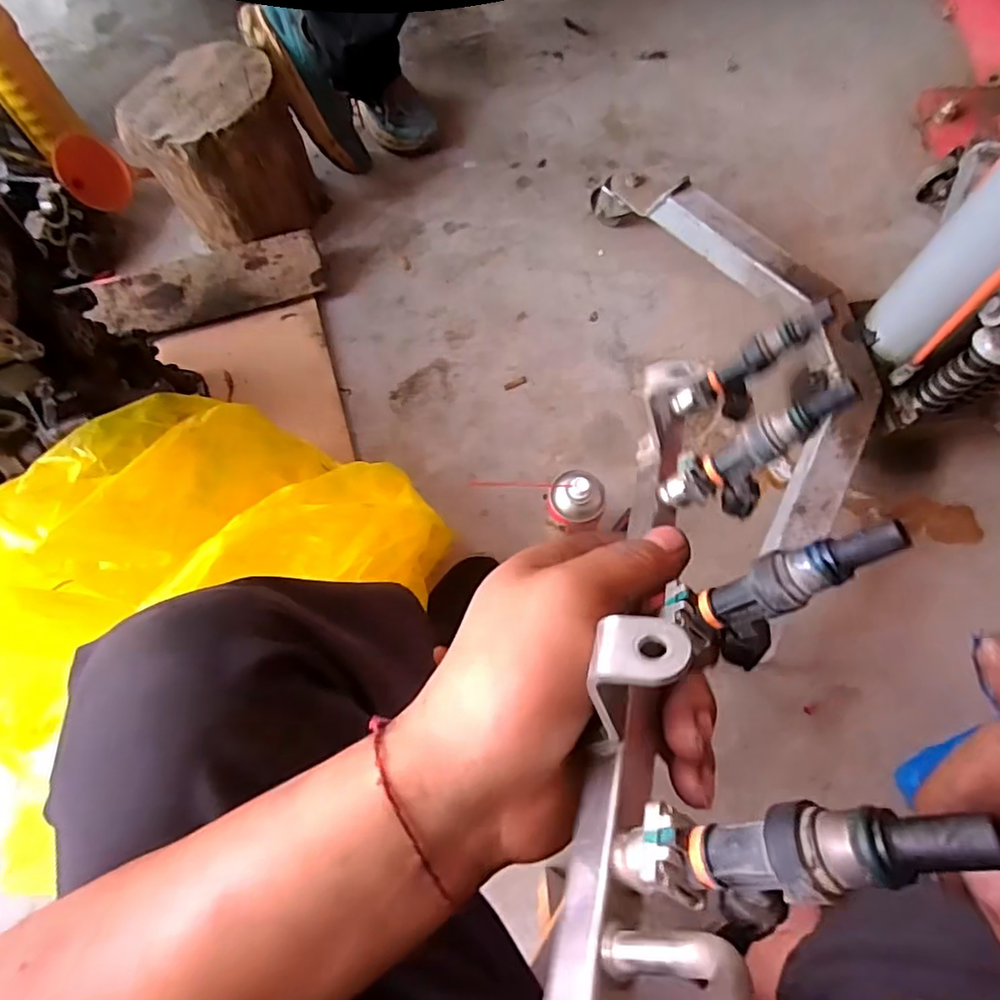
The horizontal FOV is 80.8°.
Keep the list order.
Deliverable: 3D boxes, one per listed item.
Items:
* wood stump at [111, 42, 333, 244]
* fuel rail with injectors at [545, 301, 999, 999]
[{"bbox_3d":[-0.418,-0.516,0.910,0.214,0.223,0.204,2,69,3],"label":"wood stump"},{"bbox_3d":[0.073,0.023,0.197,0.064,0.083,0.276,16,45,8],"label":"fuel rail with injectors"}]

